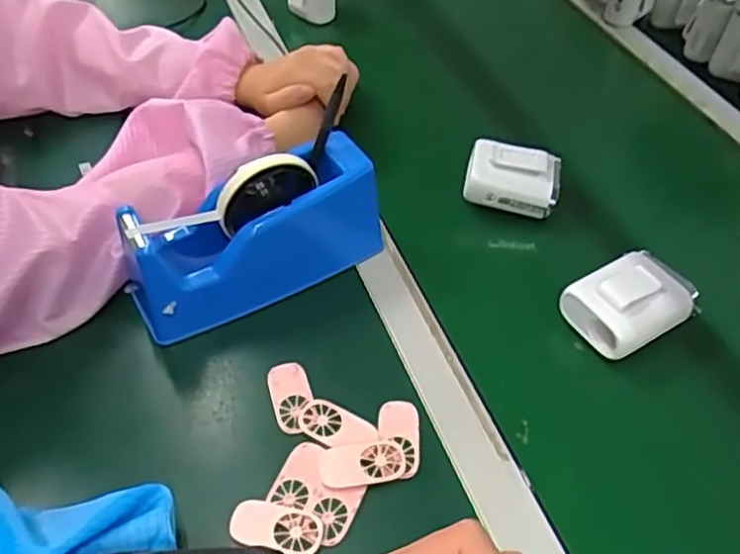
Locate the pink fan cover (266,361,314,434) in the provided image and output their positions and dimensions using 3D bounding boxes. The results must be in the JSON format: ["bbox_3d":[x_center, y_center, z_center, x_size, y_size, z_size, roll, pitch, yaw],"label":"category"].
[{"bbox_3d":[-0.057,0.087,0.487,0.029,0.006,0.055,-14,50,-11],"label":"pink fan cover"}]

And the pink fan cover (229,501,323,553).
[{"bbox_3d":[-0.059,0.158,0.422,0.057,0.006,0.028,7,49,7],"label":"pink fan cover"}]

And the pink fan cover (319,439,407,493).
[{"bbox_3d":[-0.005,0.126,0.448,0.057,0.005,0.030,-9,49,-7],"label":"pink fan cover"}]

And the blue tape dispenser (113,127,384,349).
[{"bbox_3d":[-0.091,-0.033,0.530,0.200,0.113,0.070,-22,53,-19],"label":"blue tape dispenser"}]

